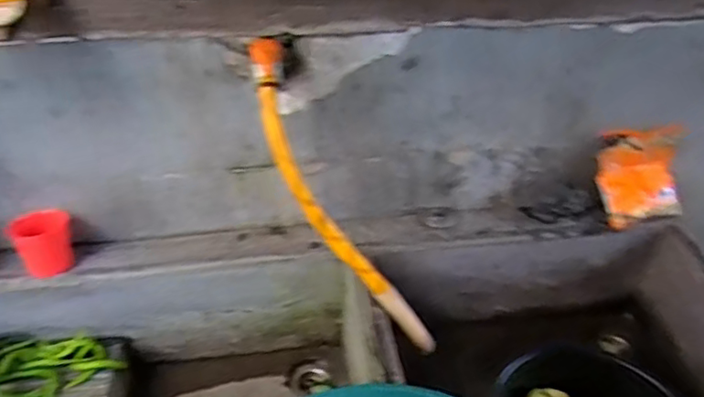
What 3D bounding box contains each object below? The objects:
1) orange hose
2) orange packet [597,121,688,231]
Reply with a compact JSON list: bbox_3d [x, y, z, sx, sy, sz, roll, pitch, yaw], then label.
[{"bbox_3d":[-0.009,0.020,0.720,0.033,0.439,0.074,-13,24,42],"label":"orange hose"},{"bbox_3d":[0.436,-0.034,0.902,0.124,0.137,0.034,-7,5,5],"label":"orange packet"}]

